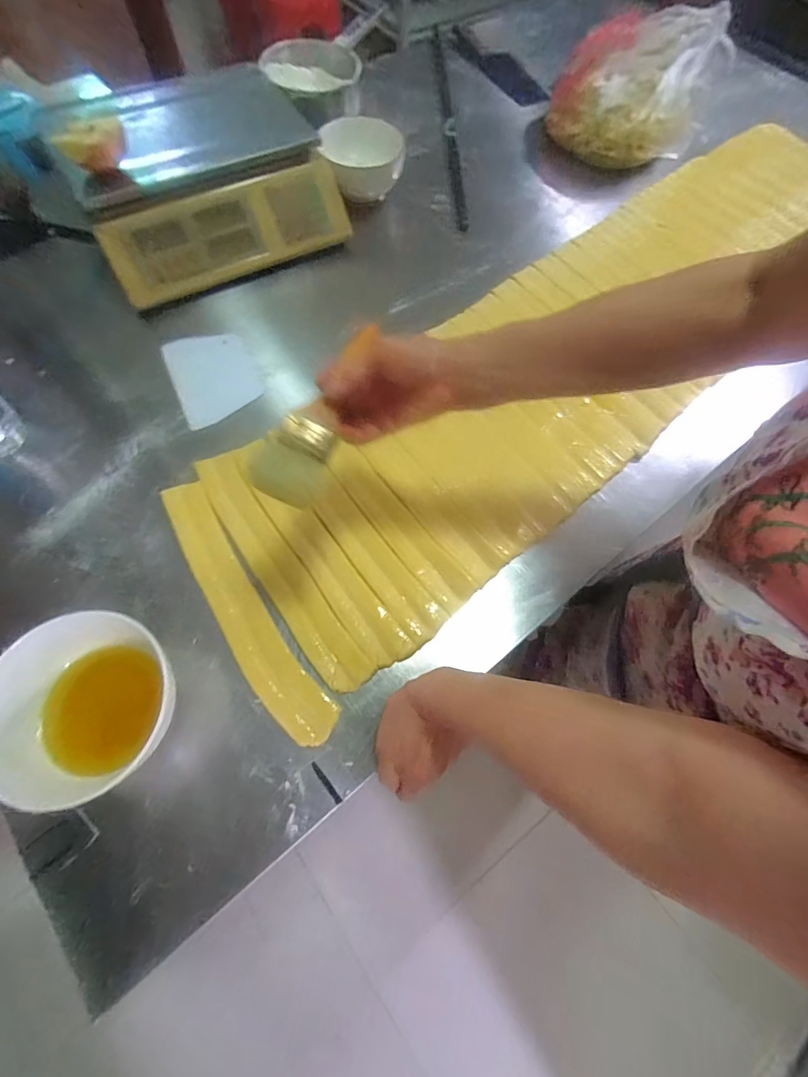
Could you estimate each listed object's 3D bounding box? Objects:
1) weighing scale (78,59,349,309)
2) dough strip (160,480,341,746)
[{"bbox_3d":[-0.288,-0.530,0.667,0.336,0.117,0.302,-23,68,-11],"label":"weighing scale"},{"bbox_3d":[-0.173,0.067,0.476,0.056,0.006,0.317,-33,71,-15],"label":"dough strip"}]

